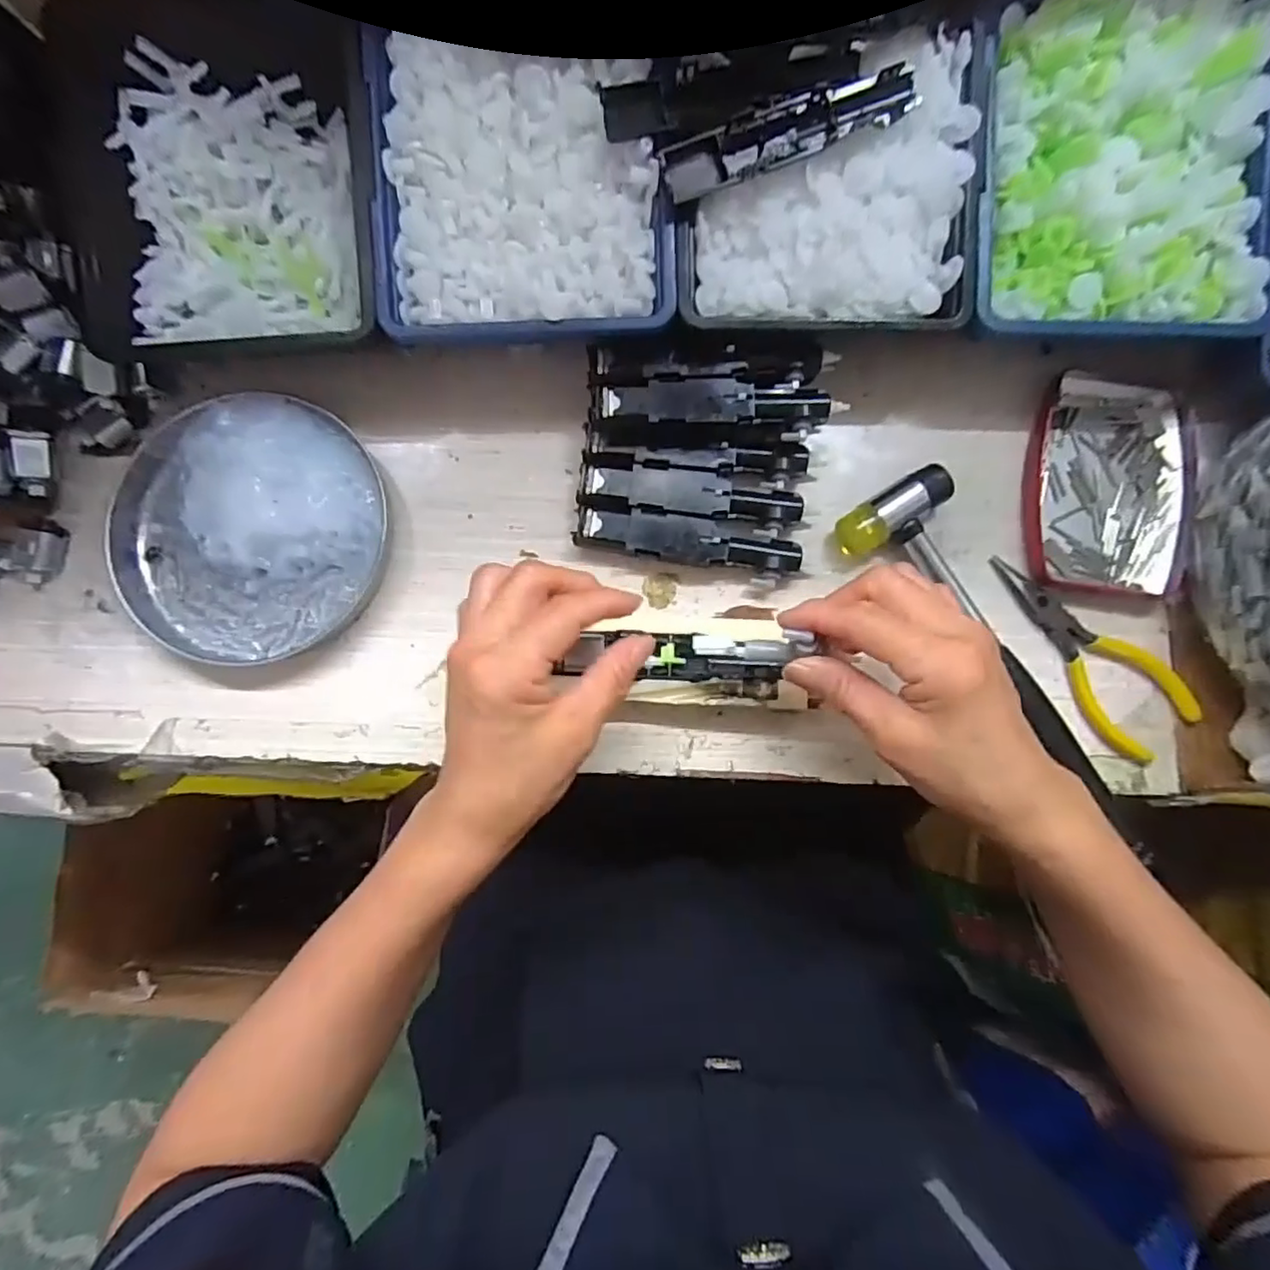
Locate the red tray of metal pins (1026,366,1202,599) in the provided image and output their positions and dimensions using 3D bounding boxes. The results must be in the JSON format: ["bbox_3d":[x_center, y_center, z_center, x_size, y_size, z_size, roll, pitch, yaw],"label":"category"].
[{"bbox_3d":[0.258,-0.084,0.340,0.084,0.017,0.123,8,85,0],"label":"red tray of metal pins"}]

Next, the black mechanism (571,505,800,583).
[{"bbox_3d":[0.029,-0.049,0.336,0.118,0.020,0.025,12,85,1],"label":"black mechanism"}]

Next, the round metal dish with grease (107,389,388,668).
[{"bbox_3d":[-0.211,-0.060,0.334,0.142,0.024,0.140,0,85,-1],"label":"round metal dish with grease"}]

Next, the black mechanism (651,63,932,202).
[{"bbox_3d":[0.071,-0.231,0.288,0.117,0.020,0.026,-22,85,-2],"label":"black mechanism"}]

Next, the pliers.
[{"bbox_3d":[0.241,0.007,0.332,0.047,0.009,0.126,-37,86,-4],"label":"pliers"}]

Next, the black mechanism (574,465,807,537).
[{"bbox_3d":[0.030,-0.074,0.338,0.118,0.022,0.025,8,85,0],"label":"black mechanism"}]

